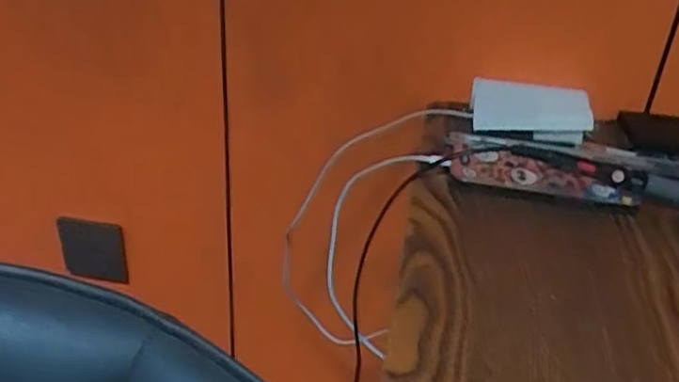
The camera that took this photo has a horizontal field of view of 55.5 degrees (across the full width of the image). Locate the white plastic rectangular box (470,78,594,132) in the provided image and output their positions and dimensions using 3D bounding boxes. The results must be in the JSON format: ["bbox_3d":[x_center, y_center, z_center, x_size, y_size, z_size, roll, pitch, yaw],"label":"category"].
[{"bbox_3d":[0.152,-0.065,0.509,0.091,0.042,0.026,-1,31,-5],"label":"white plastic rectangular box"}]

